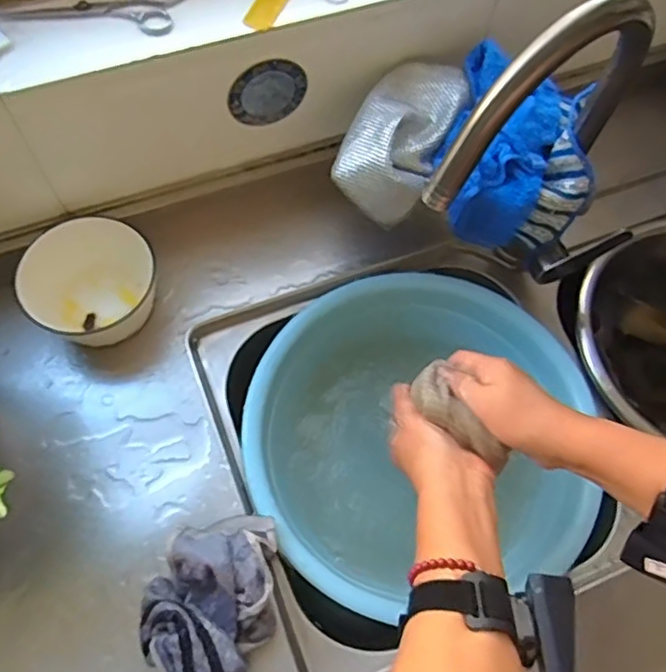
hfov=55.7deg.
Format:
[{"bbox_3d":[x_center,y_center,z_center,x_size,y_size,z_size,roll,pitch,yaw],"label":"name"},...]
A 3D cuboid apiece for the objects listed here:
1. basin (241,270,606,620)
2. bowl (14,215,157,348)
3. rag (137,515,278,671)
[{"bbox_3d":[0.081,0.104,0.664,0.349,0.098,0.320,1,66,-2],"label":"basin"},{"bbox_3d":[-0.241,-0.054,0.627,0.128,0.070,0.115,-31,71,-16],"label":"bowl"},{"bbox_3d":[-0.101,0.221,0.515,0.103,0.058,0.144,2,66,-2],"label":"rag"}]

